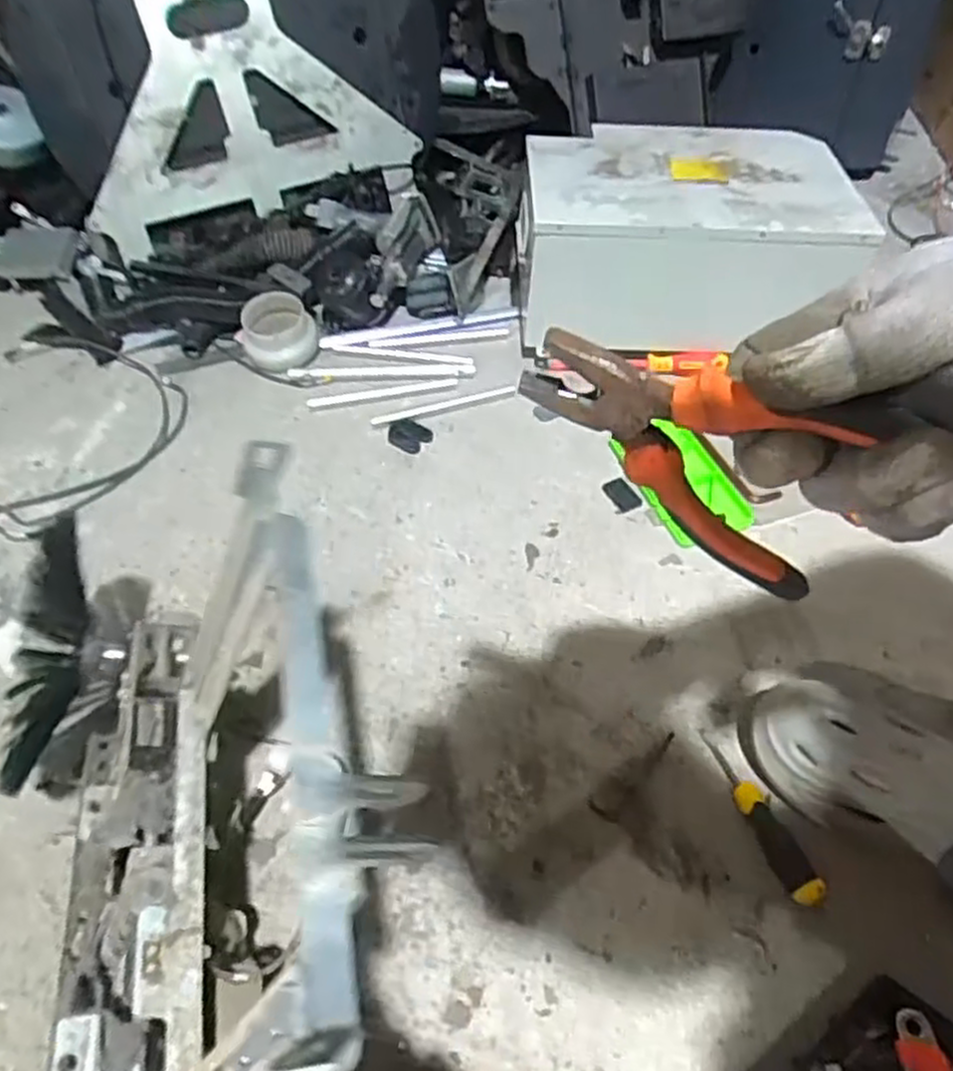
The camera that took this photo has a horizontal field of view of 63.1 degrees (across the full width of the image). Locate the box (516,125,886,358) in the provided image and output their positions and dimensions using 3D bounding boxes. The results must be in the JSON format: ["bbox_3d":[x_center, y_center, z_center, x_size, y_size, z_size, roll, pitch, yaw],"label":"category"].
[{"bbox_3d":[0.283,-0.410,1.108,0.436,0.214,0.241,-1,51,-2],"label":"box"}]

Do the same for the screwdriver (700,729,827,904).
[{"bbox_3d":[0.252,0.241,0.687,0.036,0.030,0.163,-16,53,-14],"label":"screwdriver"}]

